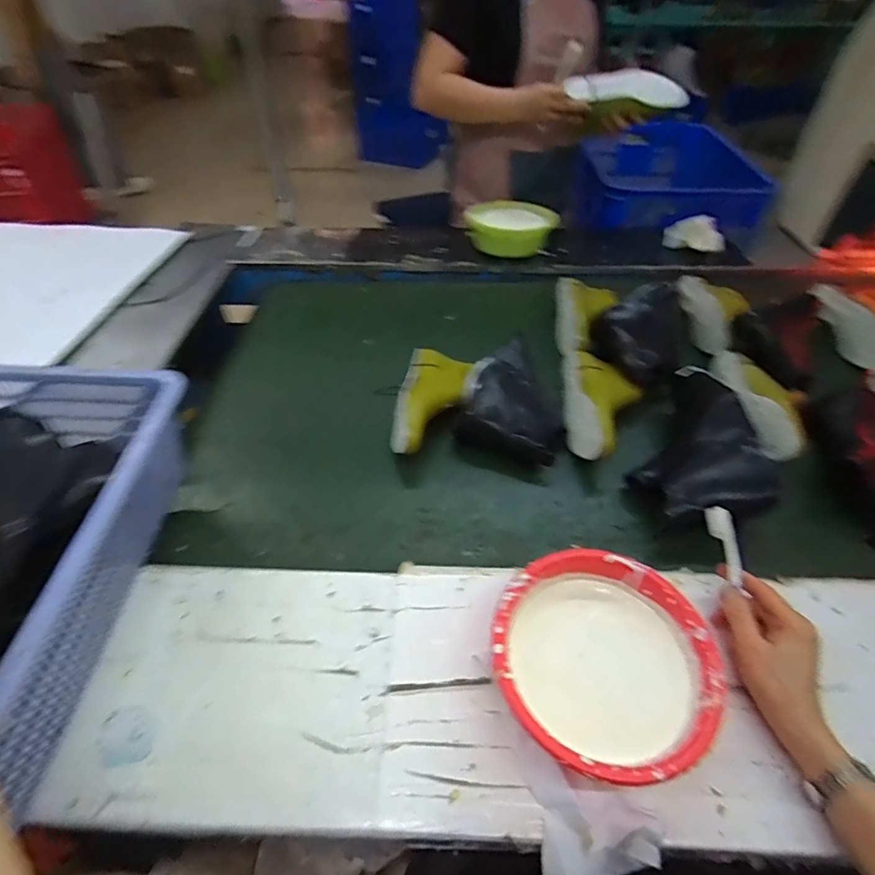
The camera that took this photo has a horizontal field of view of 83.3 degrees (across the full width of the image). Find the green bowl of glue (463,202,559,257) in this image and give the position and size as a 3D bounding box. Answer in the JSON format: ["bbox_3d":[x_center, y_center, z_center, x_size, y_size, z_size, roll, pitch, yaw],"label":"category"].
[{"bbox_3d":[0.162,-0.471,1.117,0.192,0.093,0.200,-1,46,1],"label":"green bowl of glue"}]

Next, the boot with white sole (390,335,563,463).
[{"bbox_3d":[0.068,-0.055,0.755,0.242,0.078,0.219,2,46,4],"label":"boot with white sole"}]

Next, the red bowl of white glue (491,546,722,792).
[{"bbox_3d":[0.145,0.209,0.455,0.187,0.075,0.184,-1,46,1],"label":"red bowl of white glue"}]

